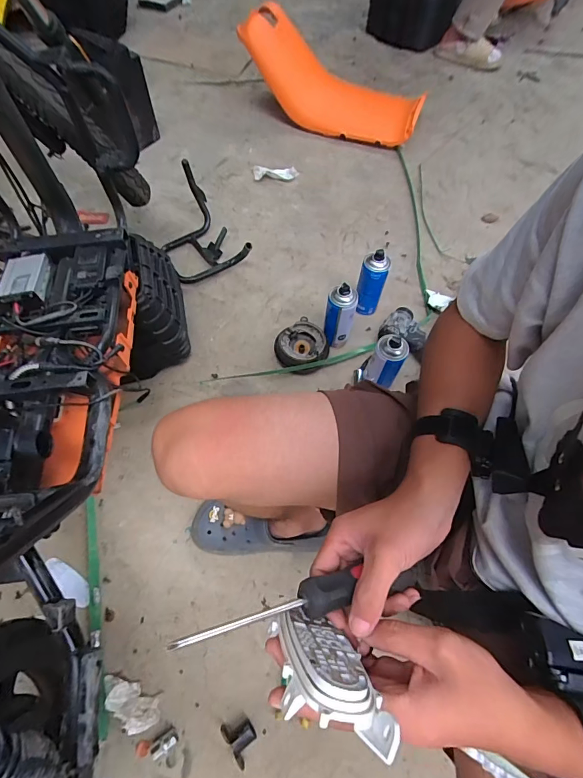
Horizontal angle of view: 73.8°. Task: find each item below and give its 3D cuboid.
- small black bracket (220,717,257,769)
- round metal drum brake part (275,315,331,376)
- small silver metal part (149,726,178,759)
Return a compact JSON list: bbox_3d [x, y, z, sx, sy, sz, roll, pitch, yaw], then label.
[{"bbox_3d":[-0.079,0.539,0.601,0.043,0.035,0.058,-39,70,-20],"label":"small black bracket"},{"bbox_3d":[0.020,-0.096,0.924,0.119,0.067,0.122,1,62,-2],"label":"round metal drum brake part"},{"bbox_3d":[-0.196,0.542,0.596,0.038,0.022,0.025,-24,66,-14],"label":"small silver metal part"}]

